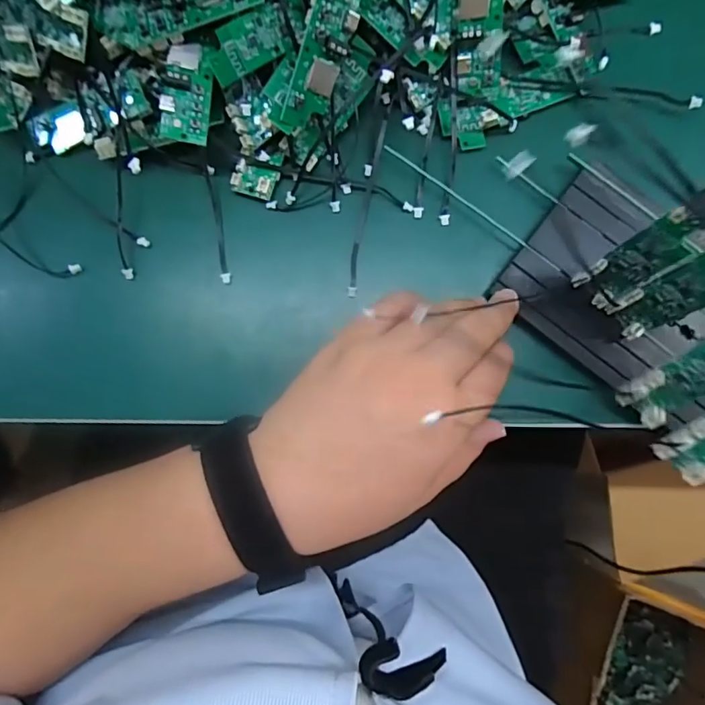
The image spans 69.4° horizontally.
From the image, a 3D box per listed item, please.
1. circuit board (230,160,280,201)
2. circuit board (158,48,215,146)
[{"bbox_3d":[-0.054,-0.096,0.282,0.023,0.008,0.018,16,83,1],"label":"circuit board"},{"bbox_3d":[-0.083,-0.129,0.257,0.024,0.004,0.046,5,87,-21],"label":"circuit board"}]

